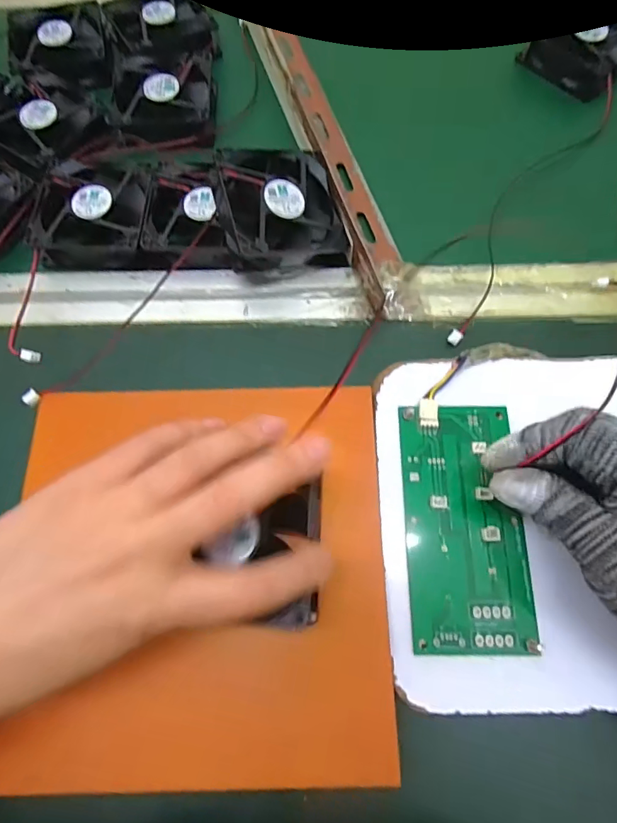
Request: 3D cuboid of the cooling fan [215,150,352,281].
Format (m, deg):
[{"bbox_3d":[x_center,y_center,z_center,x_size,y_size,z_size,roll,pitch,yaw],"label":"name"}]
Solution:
[{"bbox_3d":[-0.019,-0.138,0.328,0.086,0.032,0.082,-6,84,-24],"label":"cooling fan"}]

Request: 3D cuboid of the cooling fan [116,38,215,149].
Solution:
[{"bbox_3d":[-0.117,-0.259,0.384,0.078,0.033,0.083,-1,65,3],"label":"cooling fan"}]

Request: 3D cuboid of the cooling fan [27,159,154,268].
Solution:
[{"bbox_3d":[-0.156,-0.146,0.342,0.082,0.019,0.087,-5,65,1],"label":"cooling fan"}]

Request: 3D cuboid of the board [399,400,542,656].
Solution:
[{"bbox_3d":[0.086,0.060,0.261,0.065,0.008,0.133,-4,72,2],"label":"board"}]

